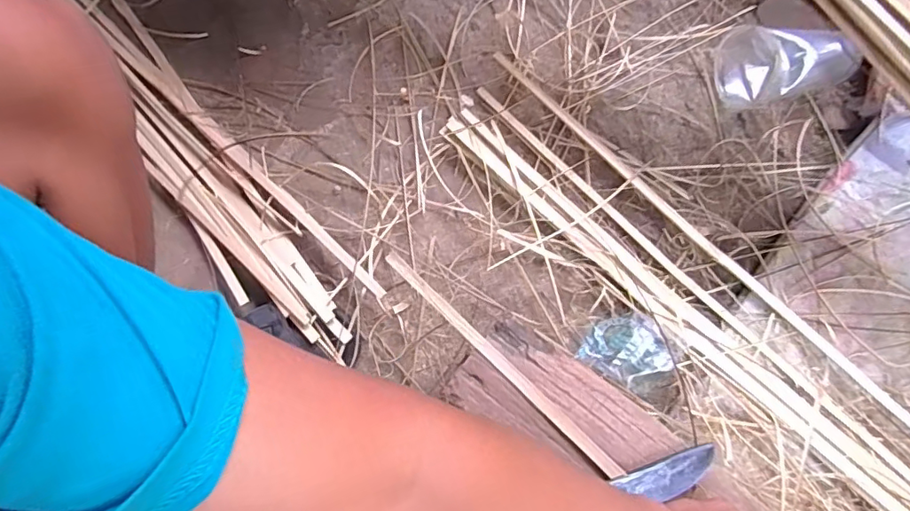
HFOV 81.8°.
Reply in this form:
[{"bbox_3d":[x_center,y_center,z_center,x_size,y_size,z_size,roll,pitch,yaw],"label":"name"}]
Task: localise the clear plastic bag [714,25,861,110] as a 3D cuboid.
[{"bbox_3d":[0.395,-0.236,0.636,0.159,0.065,0.097,-21,75,-1],"label":"clear plastic bag"}]

